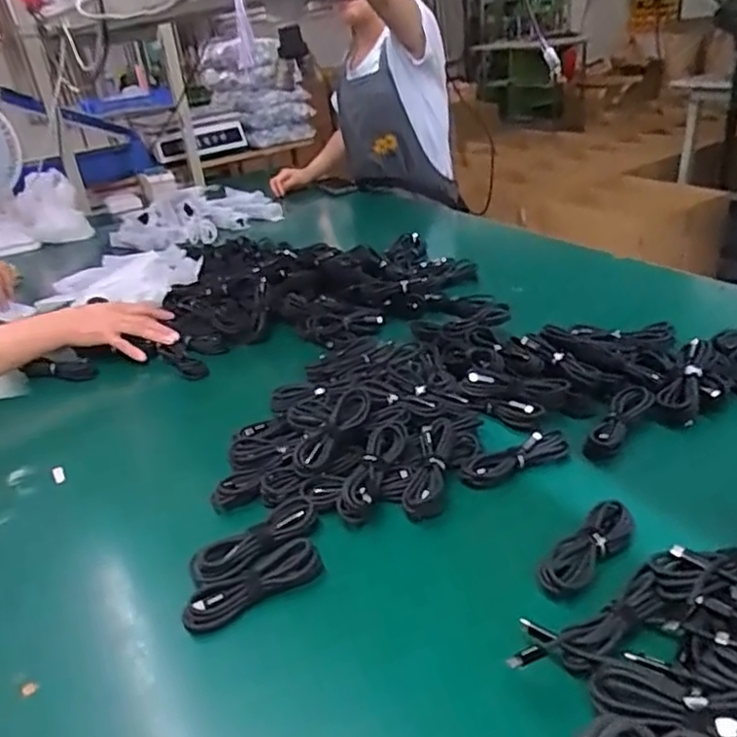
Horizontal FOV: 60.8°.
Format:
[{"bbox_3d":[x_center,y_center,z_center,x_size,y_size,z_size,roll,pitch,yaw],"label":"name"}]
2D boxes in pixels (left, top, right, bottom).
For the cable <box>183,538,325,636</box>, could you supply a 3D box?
[{"bbox_3d":[-0.092,0.173,0.501,0.111,0.020,0.032,-20,31,-23],"label":"cable"}]

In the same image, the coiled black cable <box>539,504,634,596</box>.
[{"bbox_3d":[0.174,0.142,0.495,0.108,0.017,0.029,-28,35,-34],"label":"coiled black cable"}]

